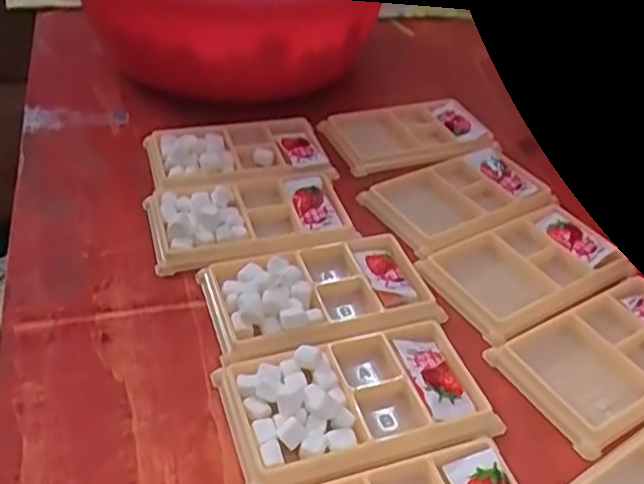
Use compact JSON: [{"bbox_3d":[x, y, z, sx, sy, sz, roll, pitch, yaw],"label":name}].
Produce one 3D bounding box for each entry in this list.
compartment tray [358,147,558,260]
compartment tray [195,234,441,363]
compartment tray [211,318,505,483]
[{"bbox_3d":[0.103,-0.034,0.490,0.129,0.013,0.077,-17,45,-25],"label":"compartment tray"},{"bbox_3d":[-0.002,0.027,0.407,0.133,0.018,0.078,-9,42,-17],"label":"compartment tray"},{"bbox_3d":[0.019,0.080,0.350,0.132,0.013,0.079,-9,42,-17],"label":"compartment tray"}]

